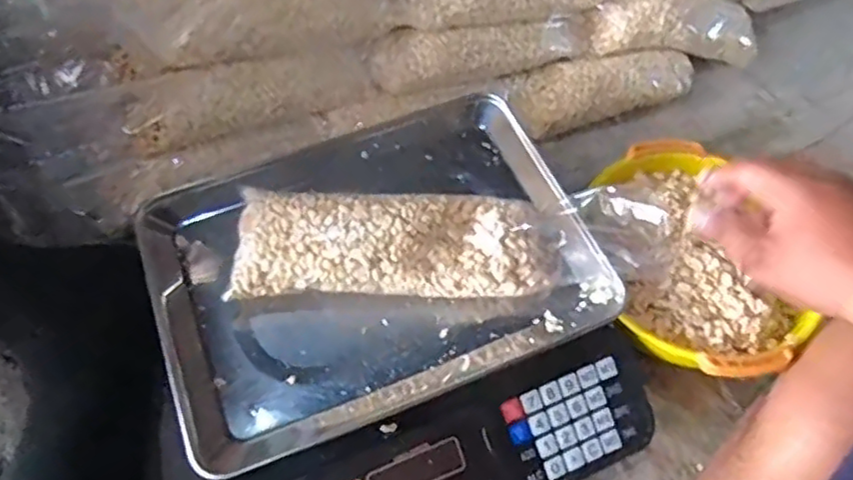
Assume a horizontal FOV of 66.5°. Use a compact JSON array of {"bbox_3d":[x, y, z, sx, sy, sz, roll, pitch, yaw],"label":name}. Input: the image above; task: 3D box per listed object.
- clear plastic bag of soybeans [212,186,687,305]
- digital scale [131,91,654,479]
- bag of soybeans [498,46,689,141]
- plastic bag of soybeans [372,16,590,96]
[{"bbox_3d":[0.019,0.001,0.488,0.315,0.076,0.075,-1,60,-5],"label":"clear plastic bag of soybeans"},{"bbox_3d":[-0.025,0.058,0.508,0.326,0.135,0.328,-23,61,-17],"label":"digital scale"},{"bbox_3d":[0.196,-0.171,0.732,0.228,0.047,0.072,-17,62,-14],"label":"bag of soybeans"},{"bbox_3d":[0.066,-0.201,0.690,0.255,0.044,0.049,-15,62,-12],"label":"plastic bag of soybeans"}]

